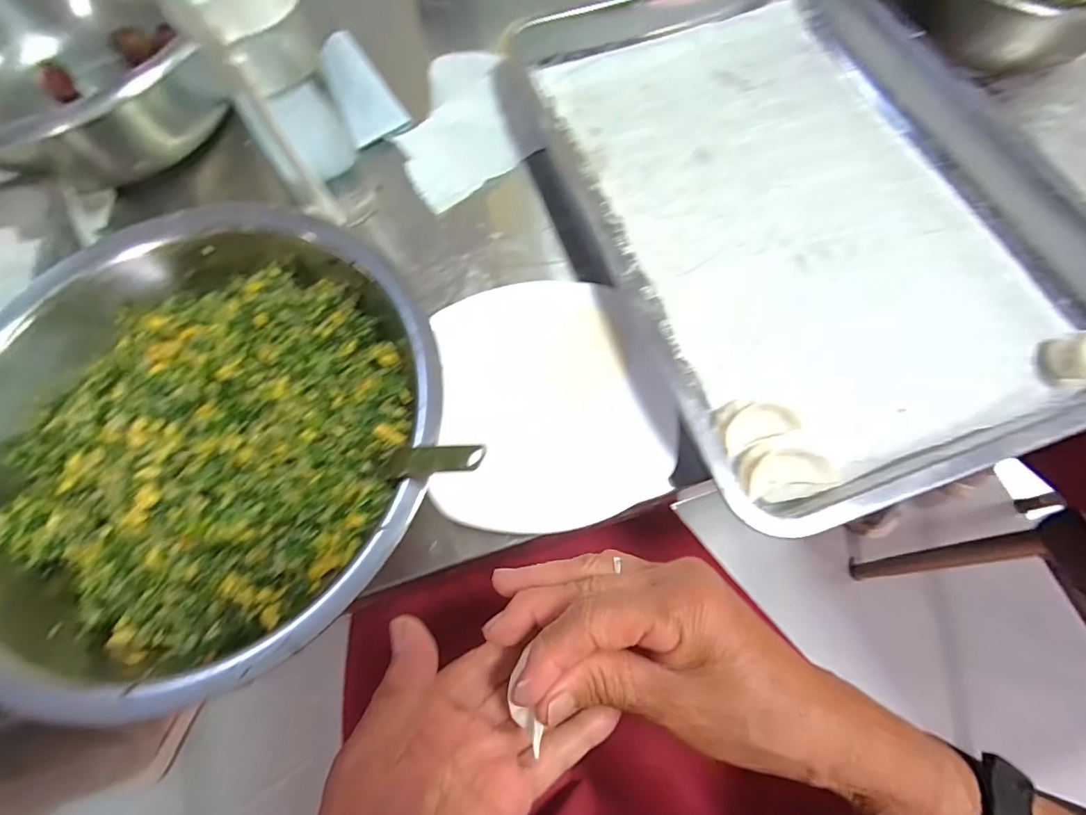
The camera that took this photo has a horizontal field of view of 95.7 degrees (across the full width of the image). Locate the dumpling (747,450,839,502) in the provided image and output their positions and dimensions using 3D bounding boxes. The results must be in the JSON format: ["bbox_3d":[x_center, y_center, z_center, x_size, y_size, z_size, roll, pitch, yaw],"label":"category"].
[{"bbox_3d":[0.157,0.044,0.318,0.054,0.024,0.028,-9,70,-3],"label":"dumpling"}]

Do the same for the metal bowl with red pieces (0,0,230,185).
[{"bbox_3d":[-0.408,-0.296,0.417,0.229,0.103,0.243,17,70,8],"label":"metal bowl with red pieces"}]

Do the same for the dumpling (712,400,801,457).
[{"bbox_3d":[0.141,0.011,0.332,0.049,0.030,0.032,-16,70,-5],"label":"dumpling"}]

